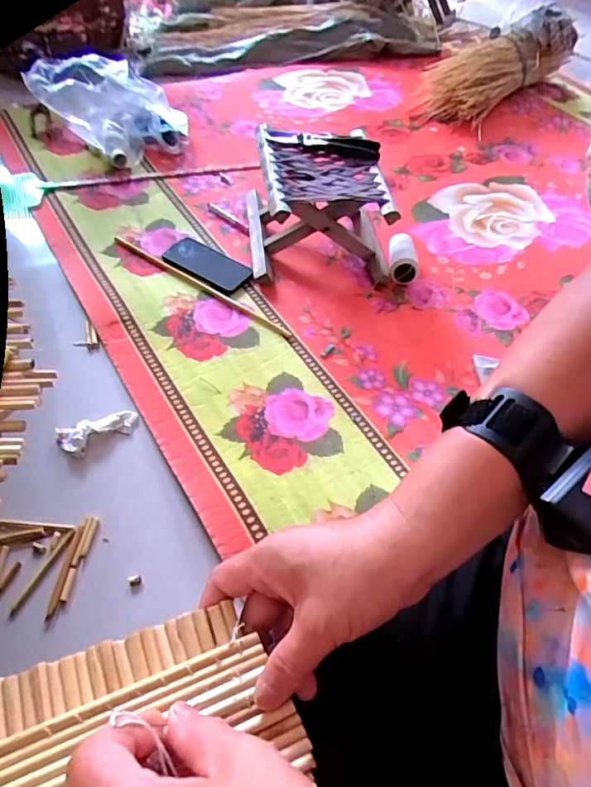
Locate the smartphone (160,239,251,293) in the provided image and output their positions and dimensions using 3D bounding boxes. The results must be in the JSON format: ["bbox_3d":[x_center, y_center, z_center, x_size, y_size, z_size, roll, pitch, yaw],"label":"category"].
[{"bbox_3d":[-0.165,-0.240,0.933,0.167,0.008,0.076,29,57,15],"label":"smartphone"}]

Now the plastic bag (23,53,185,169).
[{"bbox_3d":[-0.369,-0.578,1.053,0.286,0.181,0.110,-9,56,-12],"label":"plastic bag"}]

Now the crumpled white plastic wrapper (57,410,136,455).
[{"bbox_3d":[-0.276,0.050,0.706,0.107,0.017,0.046,-22,60,-20],"label":"crumpled white plastic wrapper"}]

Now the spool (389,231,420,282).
[{"bbox_3d":[0.208,-0.262,0.968,0.055,0.062,0.098,4,54,-3],"label":"spool"}]

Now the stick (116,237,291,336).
[{"bbox_3d":[-0.172,-0.194,0.892,0.382,0.004,0.018,31,57,16],"label":"stick"}]

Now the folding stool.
[{"bbox_3d":[0.049,-0.355,0.946,0.262,0.174,0.262,-1,55,-6],"label":"folding stool"}]

